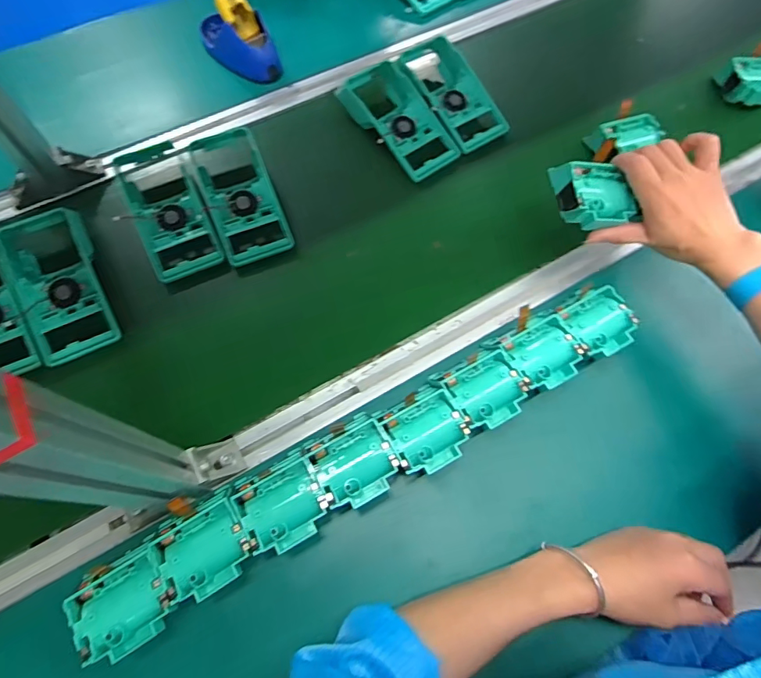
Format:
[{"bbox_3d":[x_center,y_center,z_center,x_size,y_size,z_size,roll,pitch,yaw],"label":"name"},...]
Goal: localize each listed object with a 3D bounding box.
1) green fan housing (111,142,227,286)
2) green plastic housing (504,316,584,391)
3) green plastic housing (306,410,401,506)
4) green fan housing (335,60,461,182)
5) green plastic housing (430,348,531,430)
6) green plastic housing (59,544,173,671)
[{"bbox_3d":[-0.267,-0.171,0.567,0.080,0.027,0.196,-25,67,-10],"label":"green fan housing"},{"bbox_3d":[0.169,0.023,0.489,0.072,0.049,0.067,-28,67,-11],"label":"green plastic housing"},{"bbox_3d":[-0.026,0.119,0.439,0.073,0.050,0.077,-26,67,-10],"label":"green plastic housing"},{"bbox_3d":[0.023,-0.304,0.639,0.087,0.051,0.188,-34,73,-15],"label":"green fan housing"},{"bbox_3d":[0.103,0.057,0.471,0.074,0.050,0.074,-25,67,-10],"label":"green plastic housing"},{"bbox_3d":[-0.213,0.218,0.380,0.071,0.029,0.072,-33,68,-13],"label":"green plastic housing"}]

